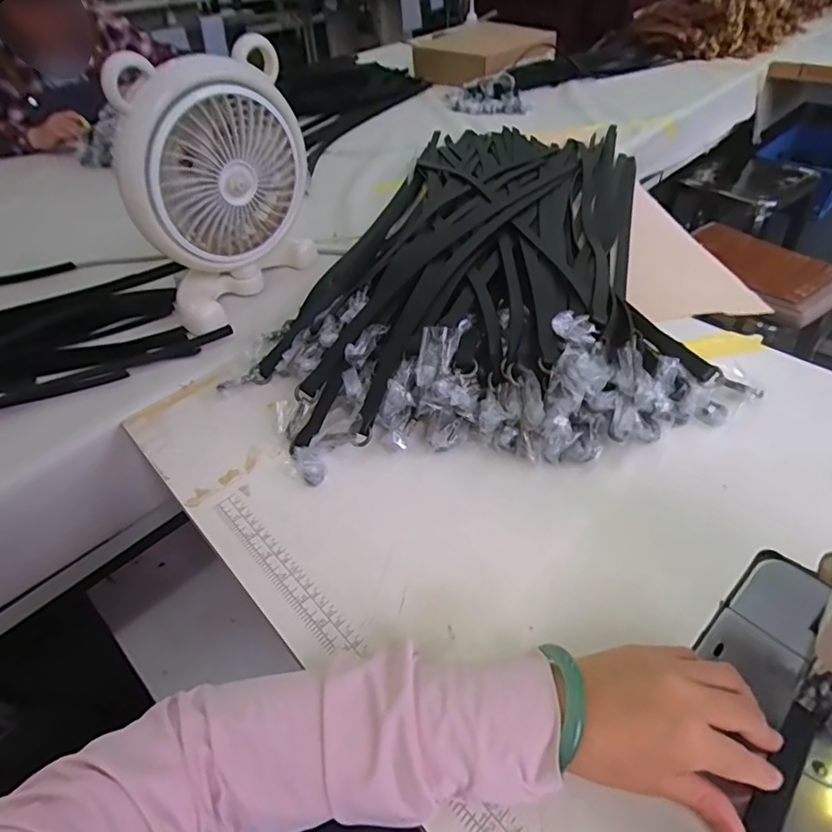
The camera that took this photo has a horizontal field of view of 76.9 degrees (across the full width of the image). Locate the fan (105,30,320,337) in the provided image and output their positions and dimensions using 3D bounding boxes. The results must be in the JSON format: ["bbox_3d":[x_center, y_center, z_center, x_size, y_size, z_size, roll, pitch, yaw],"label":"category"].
[{"bbox_3d":[-0.234,-0.266,0.618,0.099,0.258,0.217,19,50,24],"label":"fan"}]

